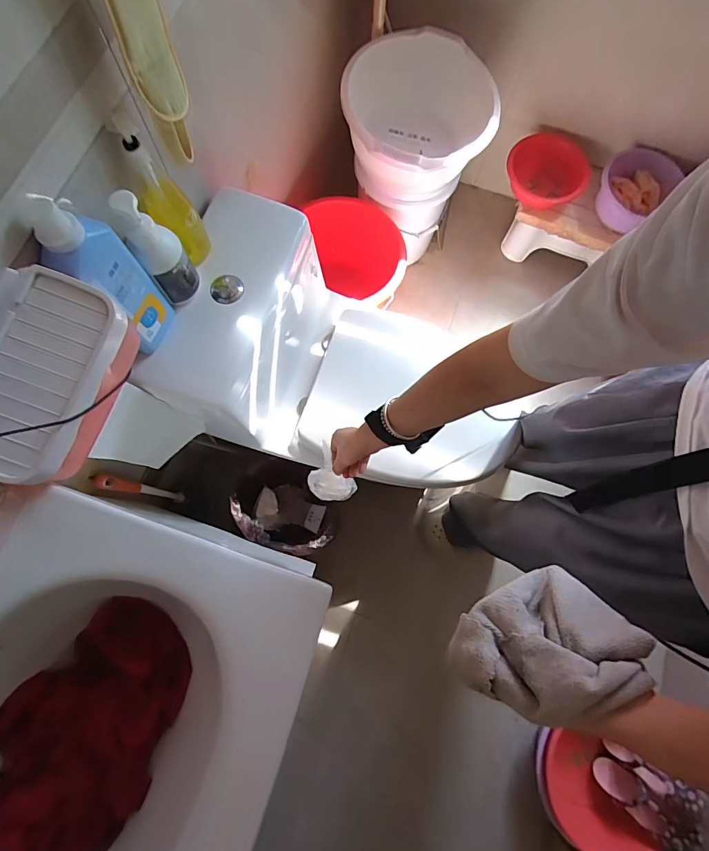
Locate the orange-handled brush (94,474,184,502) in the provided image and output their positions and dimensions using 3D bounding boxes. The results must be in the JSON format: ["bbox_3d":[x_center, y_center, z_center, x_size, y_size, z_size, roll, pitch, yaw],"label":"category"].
[{"bbox_3d":[-0.457,0.142,0.914,0.024,0.328,0.027,6,77,-2],"label":"orange-handled brush"}]

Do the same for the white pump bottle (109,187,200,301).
[{"bbox_3d":[-0.293,-0.266,0.629,0.066,0.175,0.068,-32,81,-9],"label":"white pump bottle"}]

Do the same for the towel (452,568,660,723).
[{"bbox_3d":[0.171,0.198,0.375,0.148,0.125,0.036,-26,121,-14],"label":"towel"}]

